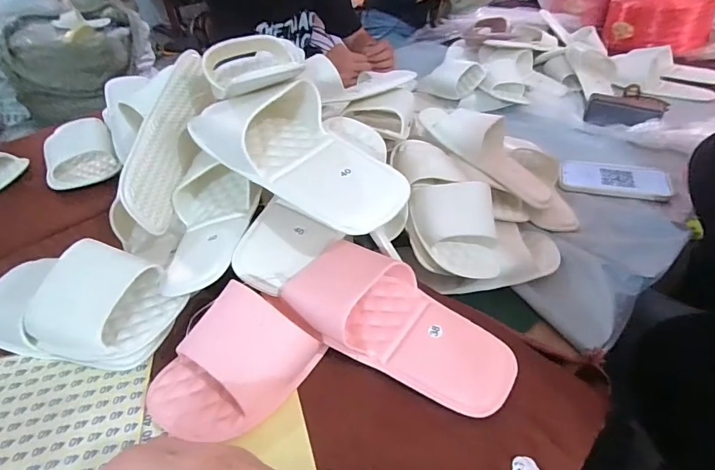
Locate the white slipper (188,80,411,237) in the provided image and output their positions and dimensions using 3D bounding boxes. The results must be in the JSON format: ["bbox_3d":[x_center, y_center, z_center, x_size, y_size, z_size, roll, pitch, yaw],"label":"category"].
[{"bbox_3d":[-0.063,-0.083,0.401,0.123,0.069,0.228,-27,45,-24],"label":"white slipper"}]

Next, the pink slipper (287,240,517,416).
[{"bbox_3d":[0.036,0.071,0.370,0.197,0.068,0.109,11,41,18],"label":"pink slipper"}]

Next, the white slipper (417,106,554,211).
[{"bbox_3d":[0.200,-0.132,0.647,0.237,0.066,0.105,41,51,7],"label":"white slipper"}]

